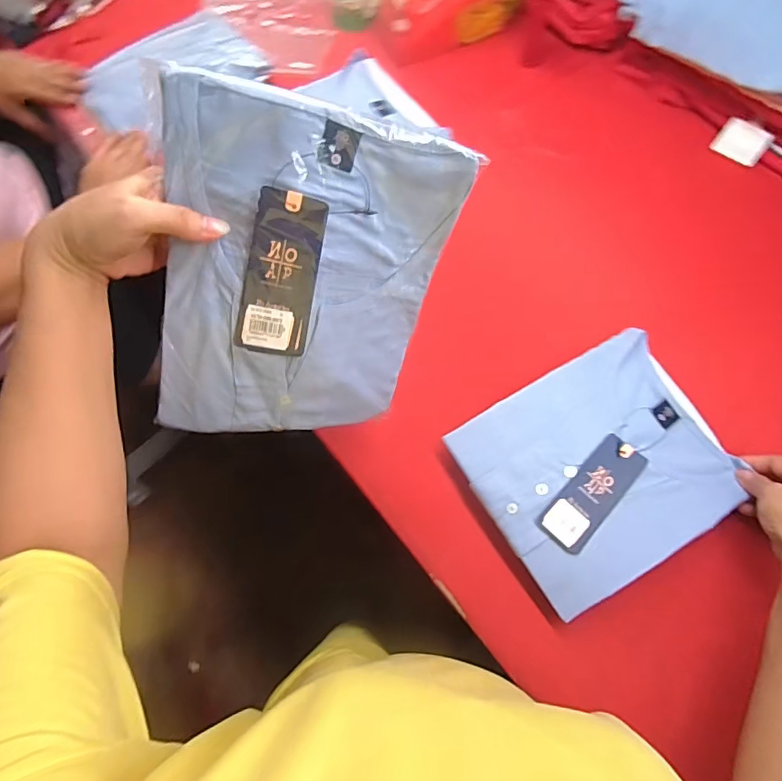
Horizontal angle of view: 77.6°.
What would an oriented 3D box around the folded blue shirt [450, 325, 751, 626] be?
[{"bbox_3d":[0.213,0.070,0.491,0.243,0.023,0.204,-28,70,-12],"label":"folded blue shirt"}]

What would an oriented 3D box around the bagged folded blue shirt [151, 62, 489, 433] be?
[{"bbox_3d":[-0.064,-0.075,0.373,0.202,0.253,0.029,2,34,-20],"label":"bagged folded blue shirt"}]

